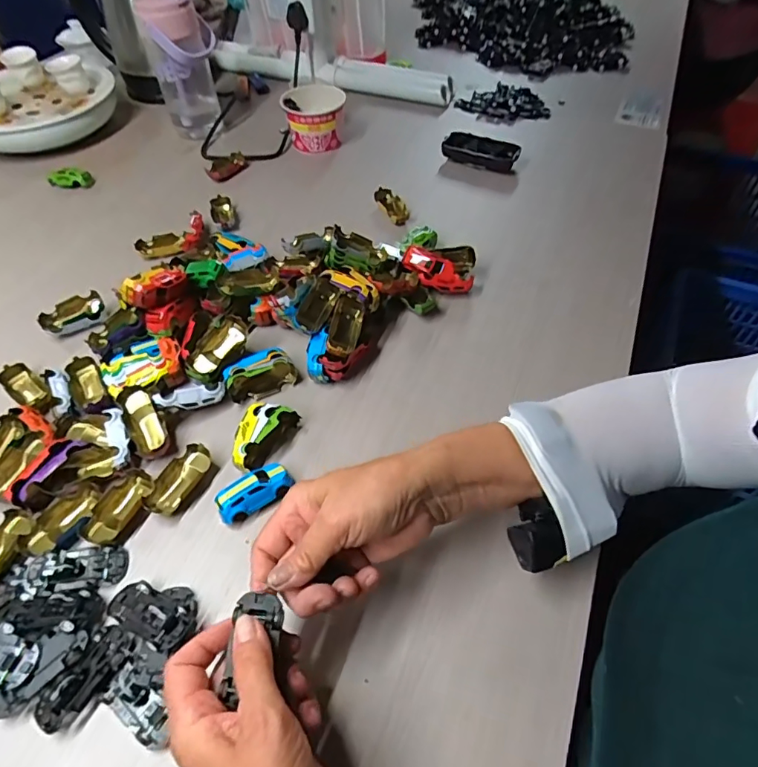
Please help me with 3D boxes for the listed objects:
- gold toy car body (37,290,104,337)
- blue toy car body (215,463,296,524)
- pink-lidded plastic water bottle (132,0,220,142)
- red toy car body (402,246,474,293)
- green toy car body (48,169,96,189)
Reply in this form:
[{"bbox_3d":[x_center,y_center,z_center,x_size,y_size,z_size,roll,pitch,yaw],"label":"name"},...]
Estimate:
[{"bbox_3d":[-0.334,-0.076,0.533,0.064,0.015,0.036,-33,58,-21],"label":"gold toy car body"},{"bbox_3d":[-0.103,0.088,0.403,0.061,0.021,0.028,-27,56,-17],"label":"blue toy car body"},{"bbox_3d":[-0.294,-0.474,0.736,0.073,0.178,0.076,-39,60,-24],"label":"pink-lidded plastic water bottle"},{"bbox_3d":[0.064,-0.125,0.543,0.080,0.025,0.032,30,58,1],"label":"red toy car body"},{"bbox_3d":[-0.449,-0.301,0.713,0.057,0.017,0.033,8,53,9],"label":"green toy car body"}]

